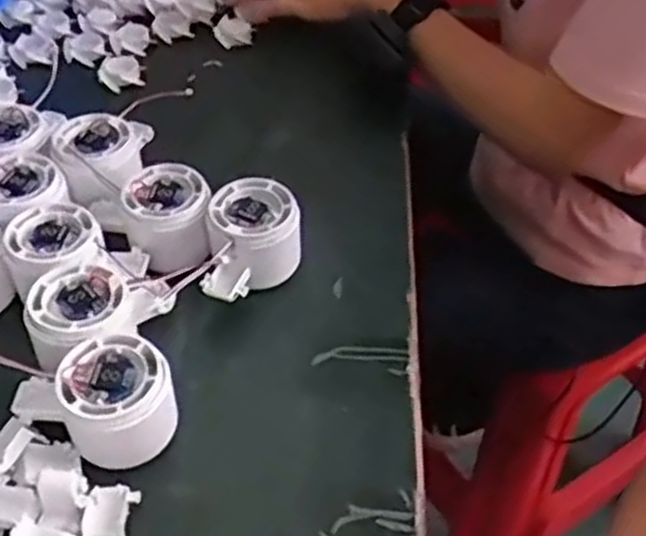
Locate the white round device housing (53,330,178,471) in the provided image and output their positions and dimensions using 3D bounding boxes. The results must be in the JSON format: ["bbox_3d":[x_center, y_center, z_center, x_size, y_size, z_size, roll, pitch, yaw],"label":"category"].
[{"bbox_3d":[-0.110,0.070,0.427,0.056,0.047,0.053,1,46,-1],"label":"white round device housing"}]

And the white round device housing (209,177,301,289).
[{"bbox_3d":[-0.043,-0.021,0.516,0.055,0.050,0.055,1,46,-1],"label":"white round device housing"}]

